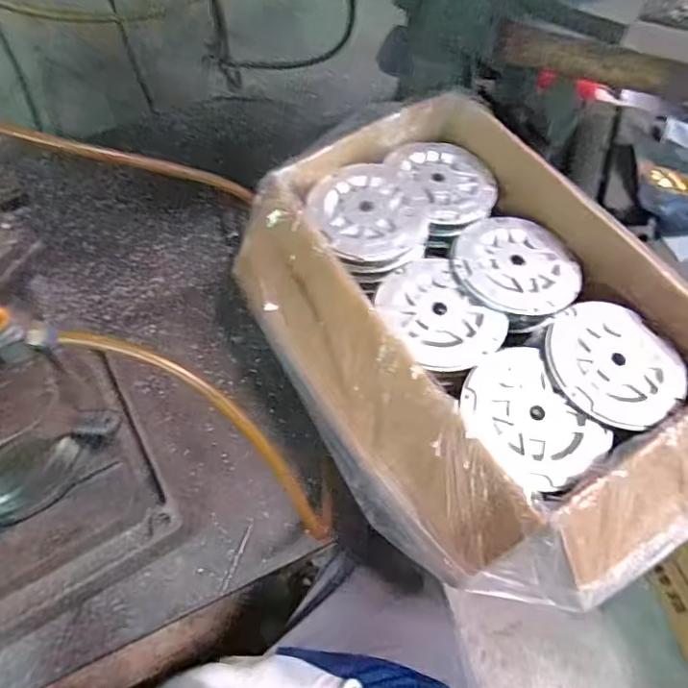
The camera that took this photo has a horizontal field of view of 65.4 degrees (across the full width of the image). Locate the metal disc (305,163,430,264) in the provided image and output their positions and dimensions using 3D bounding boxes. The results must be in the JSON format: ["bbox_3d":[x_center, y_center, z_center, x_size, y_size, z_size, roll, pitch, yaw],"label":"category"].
[{"bbox_3d":[0.029,-0.151,0.605,0.126,0.011,0.129,0,63,0],"label":"metal disc"}]

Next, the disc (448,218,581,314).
[{"bbox_3d":[0.191,-0.090,0.595,0.134,0.011,0.129,0,63,0],"label":"disc"}]

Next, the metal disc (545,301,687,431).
[{"bbox_3d":[0.265,0.018,0.530,0.125,0.013,0.133,0,63,0],"label":"metal disc"}]

